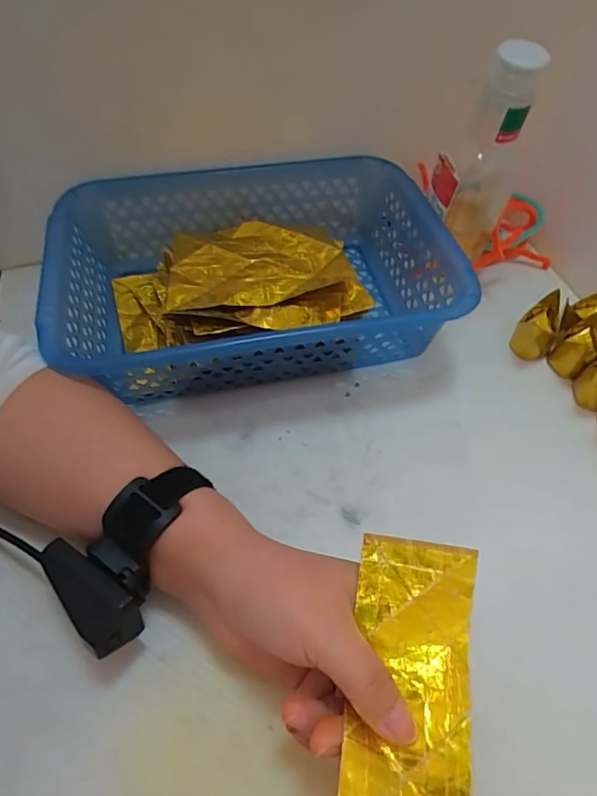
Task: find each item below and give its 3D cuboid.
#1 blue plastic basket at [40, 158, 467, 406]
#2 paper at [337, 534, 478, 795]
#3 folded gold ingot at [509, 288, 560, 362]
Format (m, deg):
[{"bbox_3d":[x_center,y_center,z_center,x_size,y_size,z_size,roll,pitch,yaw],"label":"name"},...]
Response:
[{"bbox_3d":[-0.040,-0.103,0.448,0.328,0.095,0.226,-10,54,-9],"label":"blue plastic basket"},{"bbox_3d":[0.051,0.130,0.228,0.055,0.022,0.124,8,61,9],"label":"paper"},{"bbox_3d":[0.218,-0.066,0.449,0.034,0.037,0.052,21,55,15],"label":"folded gold ingot"}]

